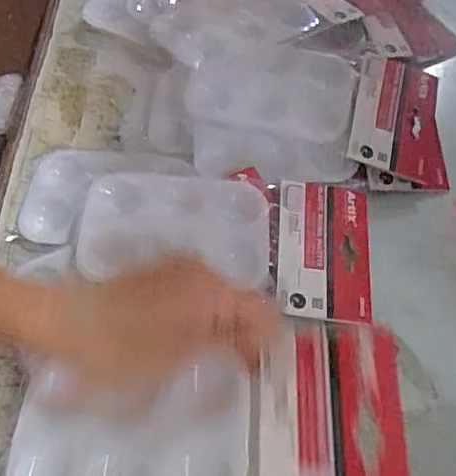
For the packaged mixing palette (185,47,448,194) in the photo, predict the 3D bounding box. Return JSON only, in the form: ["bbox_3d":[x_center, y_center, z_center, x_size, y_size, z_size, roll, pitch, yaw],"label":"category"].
[{"bbox_3d":[0.070,-0.094,0.445,0.196,0.026,0.113,3,79,-2],"label":"packaged mixing palette"}]

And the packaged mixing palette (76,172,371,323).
[{"bbox_3d":[0.001,-0.003,0.383,0.192,0.021,0.094,9,54,-5],"label":"packaged mixing palette"}]

